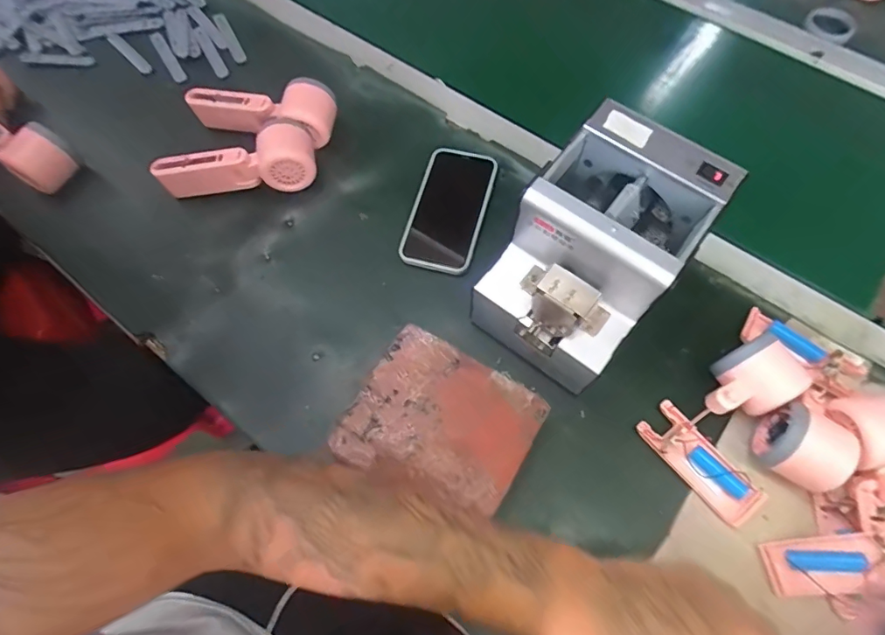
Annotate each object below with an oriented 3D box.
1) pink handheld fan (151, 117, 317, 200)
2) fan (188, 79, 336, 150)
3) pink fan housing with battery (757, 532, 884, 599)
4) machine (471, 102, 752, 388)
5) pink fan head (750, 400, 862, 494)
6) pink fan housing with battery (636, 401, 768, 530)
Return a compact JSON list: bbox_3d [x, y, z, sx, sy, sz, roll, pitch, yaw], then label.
[{"bbox_3d":[-0.219,-0.168,0.521,0.160,0.060,0.059,-5,67,-1],"label":"pink handheld fan"},{"bbox_3d":[-0.194,-0.222,0.529,0.153,0.049,0.065,4,67,3],"label":"fan"},{"bbox_3d":[0.294,0.190,0.373,0.083,0.016,0.038,-31,62,35],"label":"pink fan housing with battery"},{"bbox_3d":[0.125,-0.047,0.421,0.124,0.154,0.178,37,73,15],"label":"machine"},{"bbox_3d":[0.294,0.104,0.398,0.060,0.058,0.063,31,71,13],"label":"pink fan head"},{"bbox_3d":[0.220,0.124,0.420,0.040,0.020,0.104,-38,71,-13],"label":"pink fan housing with battery"}]

